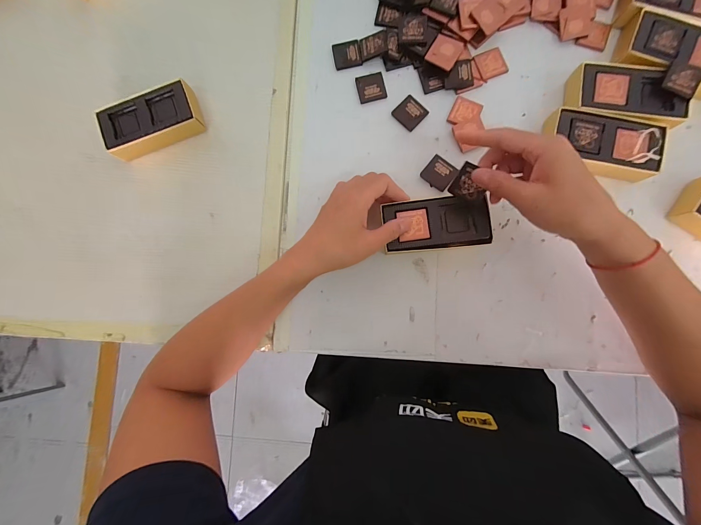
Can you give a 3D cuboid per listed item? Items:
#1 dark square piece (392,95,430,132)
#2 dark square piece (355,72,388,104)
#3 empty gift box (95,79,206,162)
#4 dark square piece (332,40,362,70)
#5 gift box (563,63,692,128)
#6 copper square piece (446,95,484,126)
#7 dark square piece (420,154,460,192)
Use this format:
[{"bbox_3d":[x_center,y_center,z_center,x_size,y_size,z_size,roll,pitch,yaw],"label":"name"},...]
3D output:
[{"bbox_3d":[0.073,-0.182,0.365,0.034,0.004,0.034,43,88,5],"label":"dark square piece"},{"bbox_3d":[0.026,-0.217,0.371,0.033,0.004,0.035,-12,85,2],"label":"dark square piece"},{"bbox_3d":[-0.242,-0.173,0.368,0.111,0.029,0.061,-18,85,1],"label":"empty gift box"},{"bbox_3d":[-0.004,-0.263,0.380,0.033,0.006,0.035,-10,85,2],"label":"dark square piece"},{"bbox_3d":[0.303,-0.184,0.339,0.119,0.033,0.062,13,86,4],"label":"gift box"},{"bbox_3d":[0.138,-0.180,0.360,0.034,0.004,0.034,22,87,4],"label":"copper square piece"},{"bbox_3d":[0.106,-0.107,0.360,0.035,0.006,0.033,40,88,5],"label":"dark square piece"}]

